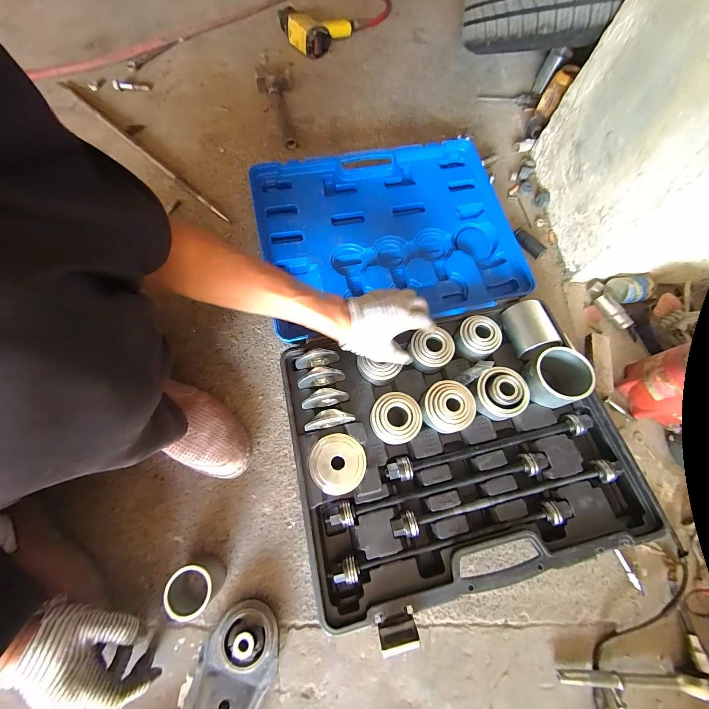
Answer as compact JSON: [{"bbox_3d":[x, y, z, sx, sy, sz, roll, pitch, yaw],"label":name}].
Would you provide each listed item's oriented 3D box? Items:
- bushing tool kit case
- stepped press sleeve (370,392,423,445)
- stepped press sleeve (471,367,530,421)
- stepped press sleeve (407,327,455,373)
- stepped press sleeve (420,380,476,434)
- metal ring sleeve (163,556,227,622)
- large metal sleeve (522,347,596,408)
[{"bbox_3d":[0.116,-0.052,0.536,0.508,0.076,0.834,-10,70,-8],"label":"bushing tool kit case"},{"bbox_3d":[0.064,0.099,0.466,0.077,0.037,0.079,9,69,4],"label":"stepped press sleeve"},{"bbox_3d":[0.233,0.061,0.481,0.081,0.044,0.081,9,69,4],"label":"stepped press sleeve"},{"bbox_3d":[0.130,-0.003,0.508,0.074,0.057,0.064,-3,71,-3],"label":"stepped press sleeve"},{"bbox_3d":[0.150,0.084,0.476,0.076,0.054,0.077,1,69,-3],"label":"stepped press sleeve"},{"bbox_3d":[-0.212,0.310,0.401,0.057,0.059,0.060,37,72,11],"label":"metal ring sleeve"},{"bbox_3d":[0.326,0.036,0.481,0.084,0.060,0.083,1,69,-3],"label":"large metal sleeve"}]

